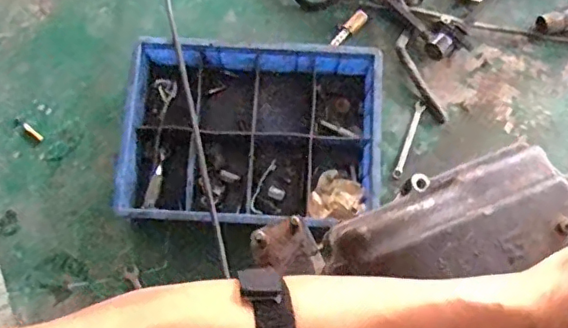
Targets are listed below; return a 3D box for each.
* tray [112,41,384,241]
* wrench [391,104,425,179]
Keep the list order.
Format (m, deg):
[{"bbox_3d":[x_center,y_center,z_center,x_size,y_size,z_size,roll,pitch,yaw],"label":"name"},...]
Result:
[{"bbox_3d":[-0.054,-0.056,1.012,0.456,0.091,0.314,1,77,1],"label":"tray"},{"bbox_3d":[0.239,-0.045,1.075,0.018,0.010,0.156,21,77,5],"label":"wrench"}]

